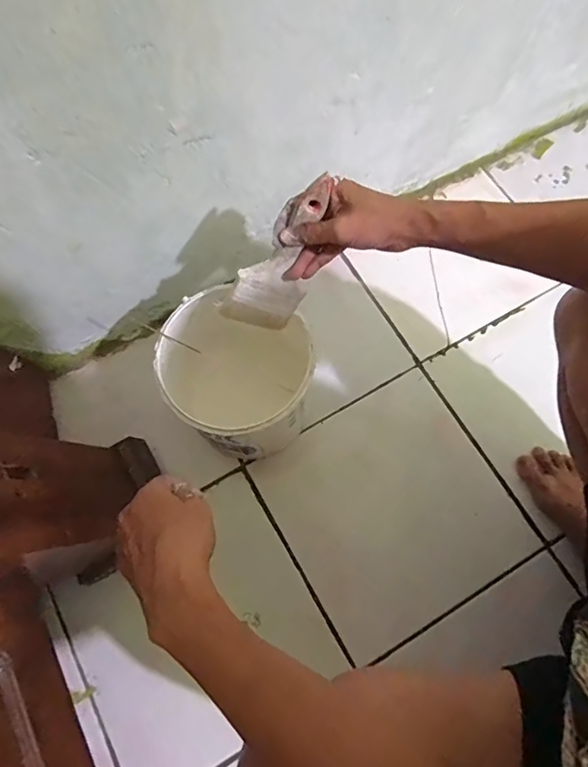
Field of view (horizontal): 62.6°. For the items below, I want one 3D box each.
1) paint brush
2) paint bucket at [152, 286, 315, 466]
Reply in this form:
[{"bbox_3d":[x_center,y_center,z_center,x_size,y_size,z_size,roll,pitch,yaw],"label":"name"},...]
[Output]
[{"bbox_3d":[-0.006,-0.123,0.486,0.074,0.178,0.026,14,47,-25],"label":"paint brush"},{"bbox_3d":[-0.066,-0.009,0.628,0.178,0.184,0.186,-5,72,-2],"label":"paint bucket"}]

